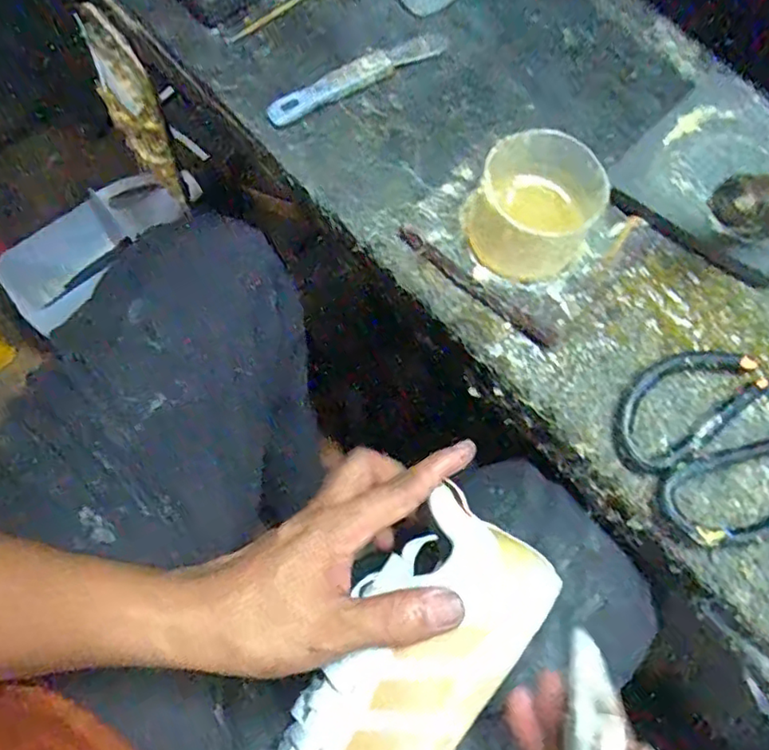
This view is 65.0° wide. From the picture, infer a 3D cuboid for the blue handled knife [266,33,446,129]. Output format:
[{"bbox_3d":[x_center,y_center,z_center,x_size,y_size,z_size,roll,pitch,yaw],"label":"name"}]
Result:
[{"bbox_3d":[-0.016,-0.203,0.406,0.138,0.009,0.020,-31,77,-9],"label":"blue handled knife"}]

